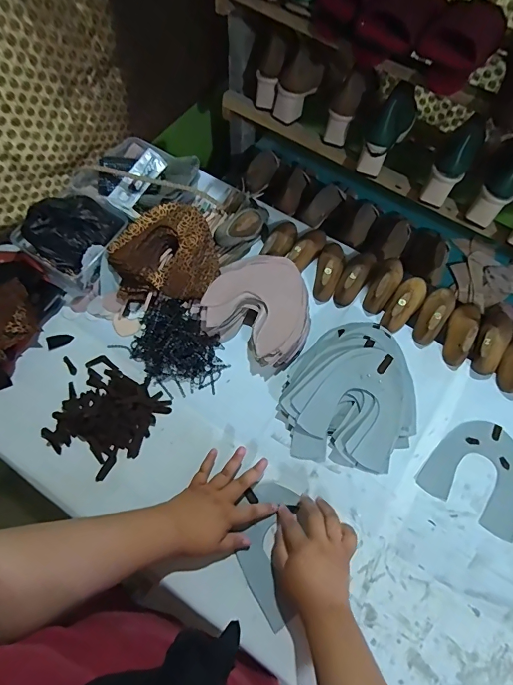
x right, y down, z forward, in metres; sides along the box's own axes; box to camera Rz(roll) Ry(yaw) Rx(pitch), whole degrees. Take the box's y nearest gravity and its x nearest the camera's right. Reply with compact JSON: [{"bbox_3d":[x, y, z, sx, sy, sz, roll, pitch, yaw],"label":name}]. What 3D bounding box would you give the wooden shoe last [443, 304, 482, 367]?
[{"bbox_3d":[0.383,-0.027,0.730,0.051,0.058,0.139,28,64,11],"label":"wooden shoe last"}]

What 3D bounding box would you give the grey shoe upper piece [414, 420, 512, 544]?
[{"bbox_3d":[0.360,0.203,0.640,0.151,0.004,0.160,31,68,13],"label":"grey shoe upper piece"}]

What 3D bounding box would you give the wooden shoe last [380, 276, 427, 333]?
[{"bbox_3d":[0.286,-0.081,0.748,0.049,0.056,0.142,35,66,14],"label":"wooden shoe last"}]

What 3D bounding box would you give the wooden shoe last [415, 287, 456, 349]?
[{"bbox_3d":[0.339,-0.058,0.741,0.049,0.057,0.142,34,66,13],"label":"wooden shoe last"}]

